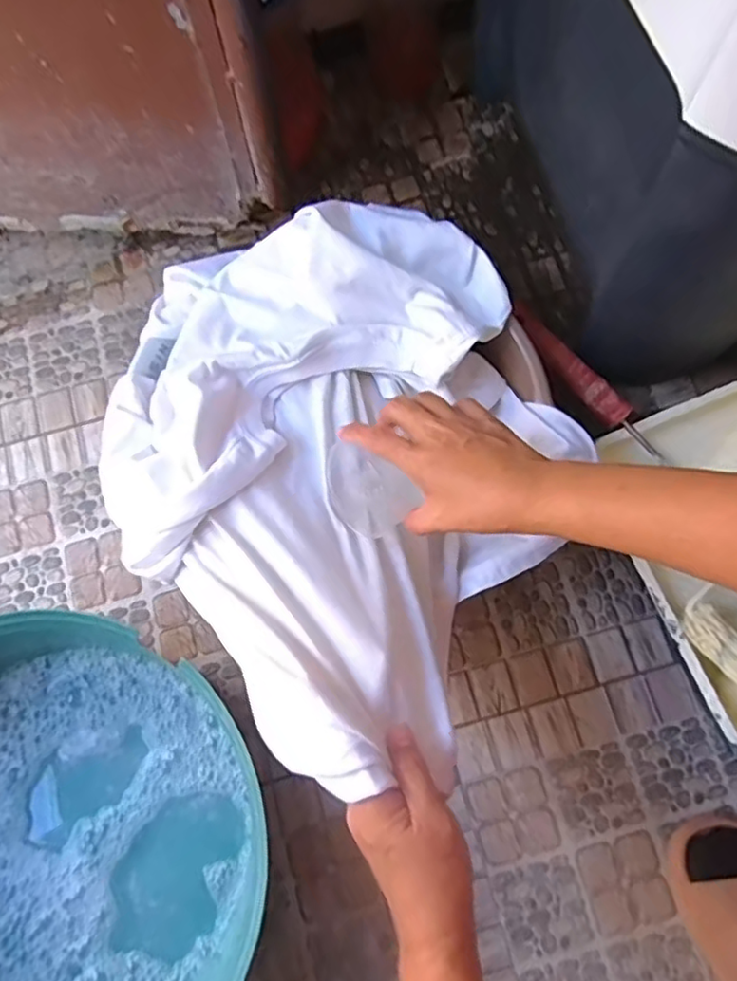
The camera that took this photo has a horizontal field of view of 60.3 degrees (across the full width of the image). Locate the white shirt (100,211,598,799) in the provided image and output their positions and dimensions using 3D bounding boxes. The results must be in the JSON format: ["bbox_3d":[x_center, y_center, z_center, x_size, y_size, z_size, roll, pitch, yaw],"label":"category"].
[{"bbox_3d":[-0.023,-0.063,0.472,0.375,0.137,0.354,43,79,11],"label":"white shirt"}]

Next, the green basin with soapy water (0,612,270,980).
[{"bbox_3d":[-0.269,0.296,0.518,0.315,0.120,0.349,-20,76,-5],"label":"green basin with soapy water"}]

